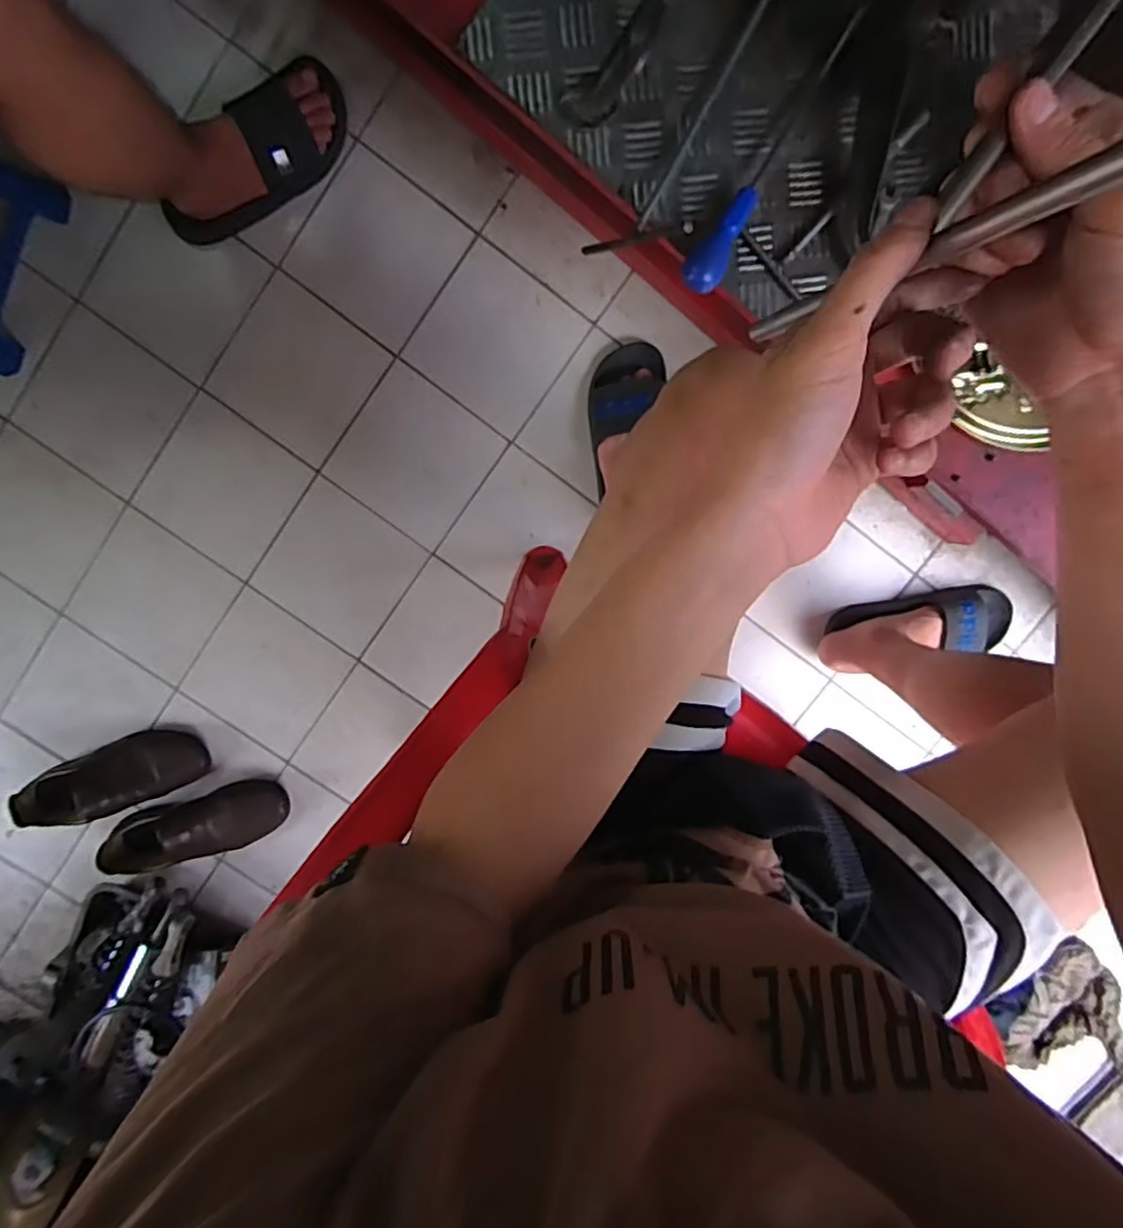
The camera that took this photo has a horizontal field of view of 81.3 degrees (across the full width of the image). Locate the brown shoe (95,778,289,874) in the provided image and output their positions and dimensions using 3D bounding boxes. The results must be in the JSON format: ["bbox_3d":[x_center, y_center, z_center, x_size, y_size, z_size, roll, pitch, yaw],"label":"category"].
[{"bbox_3d":[-0.559,0.325,0.993,0.290,0.088,0.095,-16,98,2],"label":"brown shoe"}]

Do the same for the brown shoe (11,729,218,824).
[{"bbox_3d":[-0.686,0.251,0.983,0.281,0.095,0.098,-18,98,3],"label":"brown shoe"}]

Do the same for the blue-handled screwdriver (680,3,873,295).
[{"bbox_3d":[0.183,-0.411,0.579,0.033,0.034,0.269,28,97,-4],"label":"blue-handled screwdriver"}]

